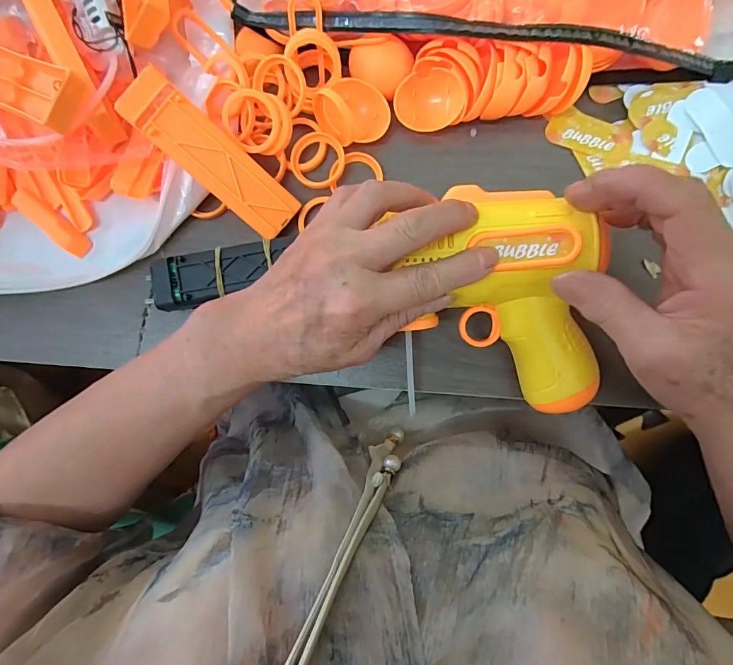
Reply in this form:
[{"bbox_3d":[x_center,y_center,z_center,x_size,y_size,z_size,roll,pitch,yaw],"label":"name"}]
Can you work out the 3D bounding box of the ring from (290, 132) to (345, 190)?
[{"bbox_3d":[-0.032,-0.113,0.271,0.034,0.007,0.035,0,89,4],"label":"ring"}]

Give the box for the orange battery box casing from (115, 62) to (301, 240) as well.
[{"bbox_3d":[-0.091,-0.104,0.248,0.109,0.010,0.032,40,92,-20],"label":"orange battery box casing"}]

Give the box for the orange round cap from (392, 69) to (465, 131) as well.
[{"bbox_3d":[0.041,-0.150,0.267,0.042,0.016,0.035,3,110,12],"label":"orange round cap"}]

